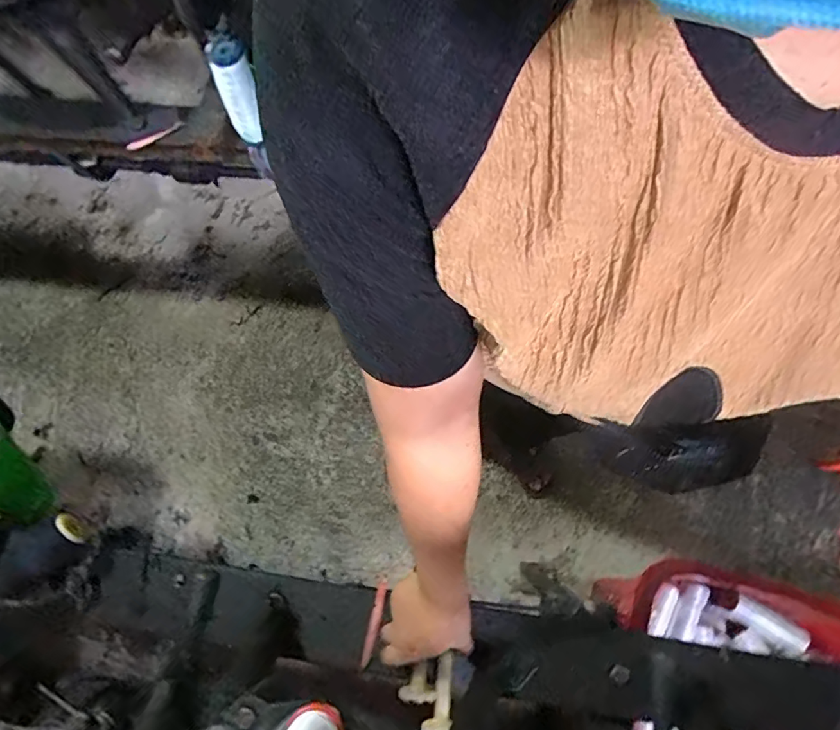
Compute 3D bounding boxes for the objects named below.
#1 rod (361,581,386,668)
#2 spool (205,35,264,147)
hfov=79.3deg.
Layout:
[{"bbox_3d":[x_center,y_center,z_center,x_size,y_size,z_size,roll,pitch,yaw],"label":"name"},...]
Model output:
[{"bbox_3d":[-0.052,0.296,0.581,0.012,0.008,0.088,13,67,3],"label":"rod"},{"bbox_3d":[-0.251,-0.379,0.732,0.056,0.169,0.051,-1,71,3],"label":"spool"}]

